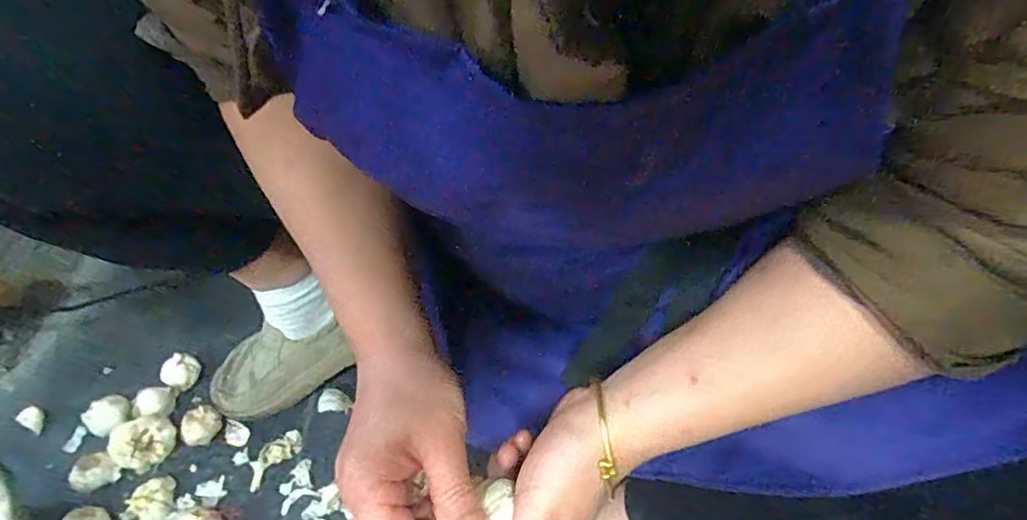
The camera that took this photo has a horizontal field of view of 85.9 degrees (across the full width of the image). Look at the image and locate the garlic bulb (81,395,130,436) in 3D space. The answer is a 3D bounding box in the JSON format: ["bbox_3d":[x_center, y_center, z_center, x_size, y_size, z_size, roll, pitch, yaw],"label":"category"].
[{"bbox_3d":[-0.463,0.183,0.638,0.044,0.036,0.046,1,52,-2],"label":"garlic bulb"}]

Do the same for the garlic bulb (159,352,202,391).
[{"bbox_3d":[-0.405,0.136,0.674,0.030,0.032,0.041,33,58,21],"label":"garlic bulb"}]

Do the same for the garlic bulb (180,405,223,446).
[{"bbox_3d":[-0.360,0.194,0.639,0.033,0.036,0.042,37,59,23],"label":"garlic bulb"}]

